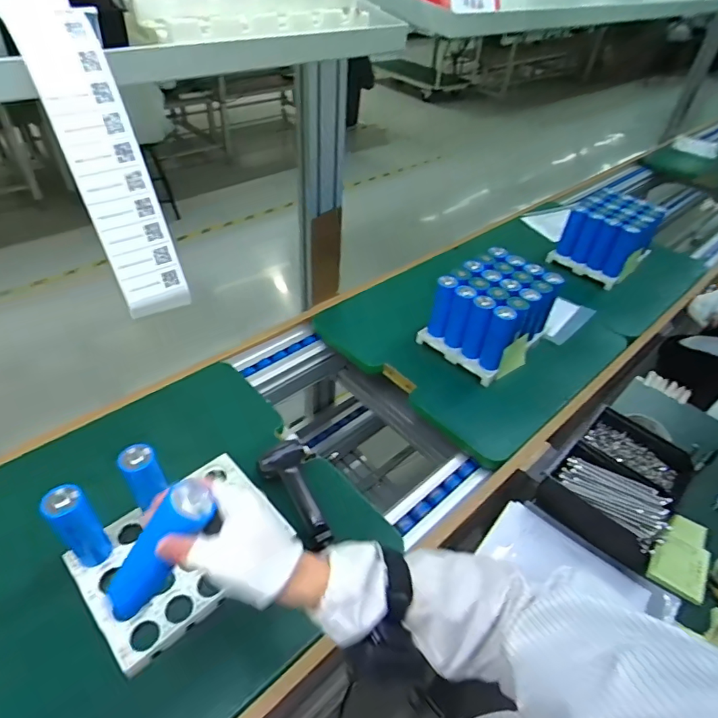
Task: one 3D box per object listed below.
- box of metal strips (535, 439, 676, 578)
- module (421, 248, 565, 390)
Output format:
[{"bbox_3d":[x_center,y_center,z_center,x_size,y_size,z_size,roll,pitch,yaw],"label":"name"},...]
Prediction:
[{"bbox_3d":[0.362,0.203,0.702,0.099,0.078,0.161,-30,53,-32],"label":"box of metal strips"},{"bbox_3d":[0.255,-0.092,0.913,0.208,0.137,0.170,-32,54,-33],"label":"module"}]

